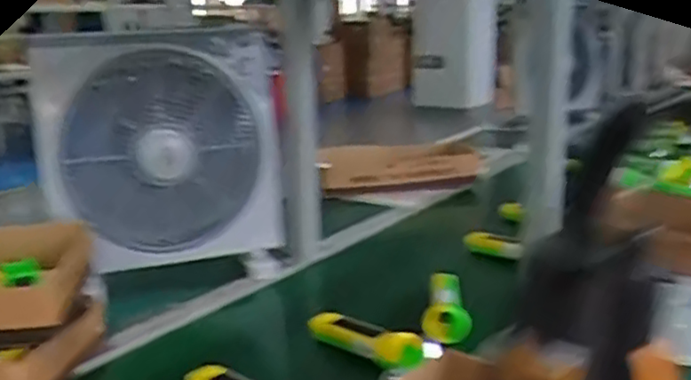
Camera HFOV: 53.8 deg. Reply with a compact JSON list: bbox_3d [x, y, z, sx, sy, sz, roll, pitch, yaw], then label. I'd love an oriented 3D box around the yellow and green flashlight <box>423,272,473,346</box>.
[{"bbox_3d":[0.148,0.167,0.988,0.065,0.059,0.124,1,16,8],"label":"yellow and green flashlight"}]

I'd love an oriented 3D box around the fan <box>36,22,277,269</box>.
[{"bbox_3d":[-0.289,-0.049,1.091,0.362,0.389,0.092,-7,17,-21],"label":"fan"}]

